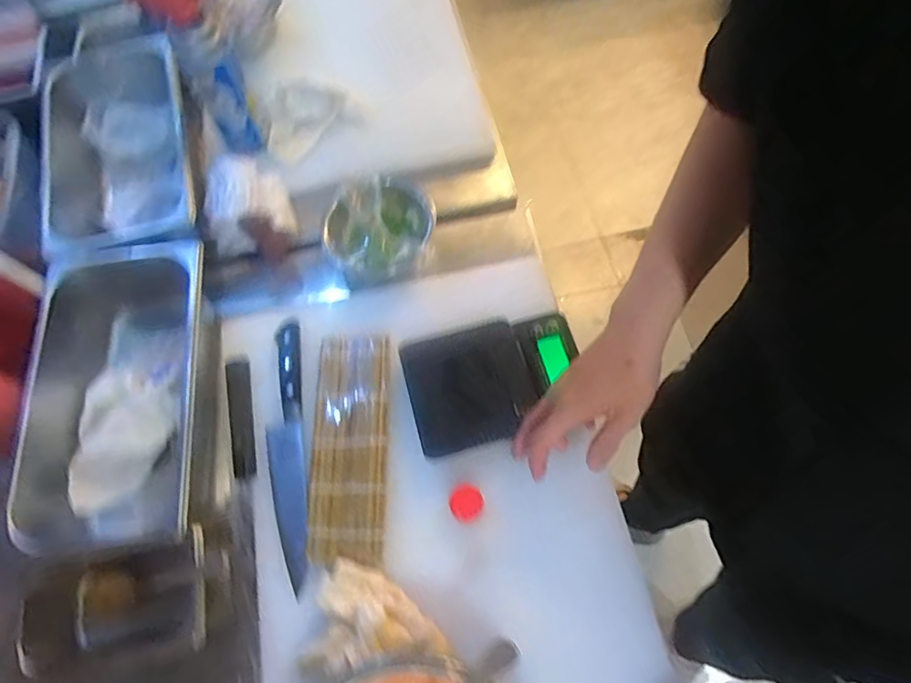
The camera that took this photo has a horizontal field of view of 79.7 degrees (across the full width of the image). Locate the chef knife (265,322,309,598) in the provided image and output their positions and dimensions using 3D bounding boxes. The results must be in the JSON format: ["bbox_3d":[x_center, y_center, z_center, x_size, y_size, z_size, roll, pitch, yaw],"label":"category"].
[{"bbox_3d":[-0.188,0.117,0.610,0.044,0.017,0.284,-11,66,-2],"label":"chef knife"}]

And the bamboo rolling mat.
[{"bbox_3d":[-0.116,0.109,0.599,0.081,0.015,0.243,-2,66,2],"label":"bamboo rolling mat"}]

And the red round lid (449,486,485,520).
[{"bbox_3d":[0.012,0.169,0.571,0.034,0.020,0.032,-1,66,2],"label":"red round lid"}]

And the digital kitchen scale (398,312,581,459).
[{"bbox_3d":[0.046,0.041,0.613,0.196,0.026,0.129,-16,67,-4],"label":"digital kitchen scale"}]

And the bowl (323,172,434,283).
[{"bbox_3d":[-0.094,-0.145,0.703,0.144,0.060,0.135,-28,68,-9],"label":"bowl"}]

